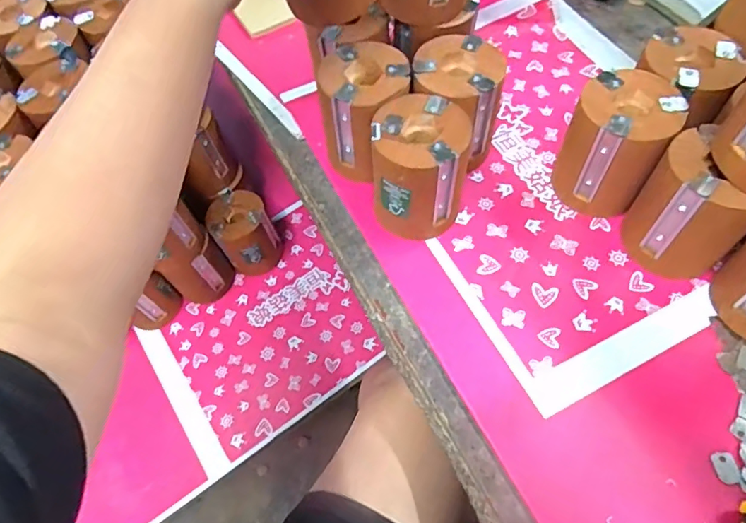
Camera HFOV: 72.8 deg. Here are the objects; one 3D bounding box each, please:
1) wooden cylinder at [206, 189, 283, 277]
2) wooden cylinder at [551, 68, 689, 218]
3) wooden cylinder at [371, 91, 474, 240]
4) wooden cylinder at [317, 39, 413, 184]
[{"bbox_3d":[-0.174,-0.038,0.695,0.075,0.100,0.079,-28,62,-10],"label":"wooden cylinder"},{"bbox_3d":[0.202,-0.097,0.430,0.075,0.106,0.075,26,65,19],"label":"wooden cylinder"},{"bbox_3d":[0.040,-0.076,0.432,0.077,0.103,0.084,3,60,6],"label":"wooden cylinder"},{"bbox_3d":[-0.008,-0.129,0.465,0.083,0.106,0.088,-2,59,4],"label":"wooden cylinder"}]

